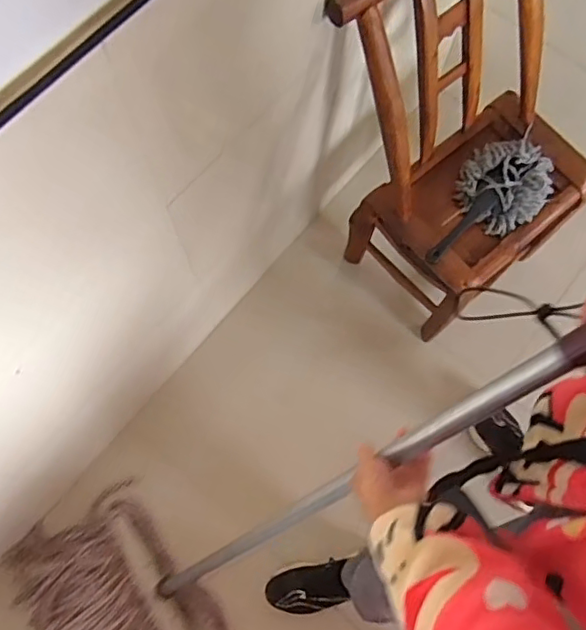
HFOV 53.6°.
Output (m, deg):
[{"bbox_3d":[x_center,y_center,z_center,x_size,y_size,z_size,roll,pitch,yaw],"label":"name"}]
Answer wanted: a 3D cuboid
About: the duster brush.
[{"bbox_3d":[0.378,-0.216,1.132,0.170,0.046,0.328,40,77,9],"label":"duster brush"}]

